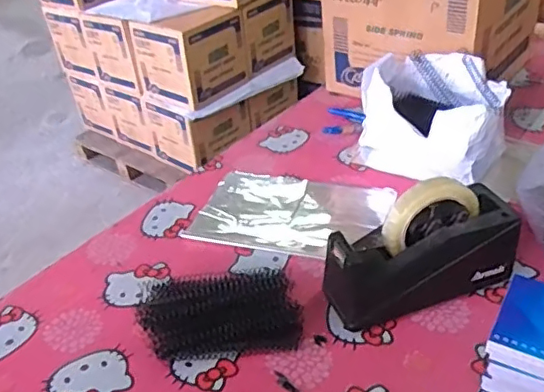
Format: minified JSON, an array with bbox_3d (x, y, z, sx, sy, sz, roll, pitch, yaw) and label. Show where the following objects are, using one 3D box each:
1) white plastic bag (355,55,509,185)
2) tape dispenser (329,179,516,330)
[{"bbox_3d":[0.231,-0.113,0.836,0.200,0.128,0.156,22,44,35],"label":"white plastic bag"},{"bbox_3d":[0.158,0.058,0.616,0.203,0.129,0.070,-15,36,-12],"label":"tape dispenser"}]

